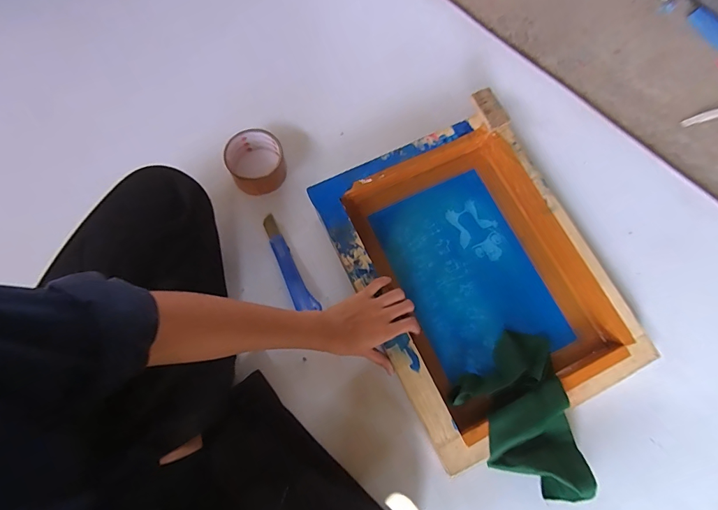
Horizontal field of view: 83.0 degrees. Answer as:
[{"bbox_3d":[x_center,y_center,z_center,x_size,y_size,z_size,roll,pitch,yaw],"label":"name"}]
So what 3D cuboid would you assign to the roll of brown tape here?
[{"bbox_3d":[-0.152,-0.138,0.607,0.082,0.047,0.084,0,75,-2],"label":"roll of brown tape"}]

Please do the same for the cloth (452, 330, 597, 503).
[{"bbox_3d":[0.197,0.207,0.512,0.130,0.041,0.200,-8,75,-4],"label":"cloth"}]

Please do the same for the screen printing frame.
[{"bbox_3d":[0.160,0.022,0.567,0.318,0.051,0.407,-26,76,-7],"label":"screen printing frame"}]

